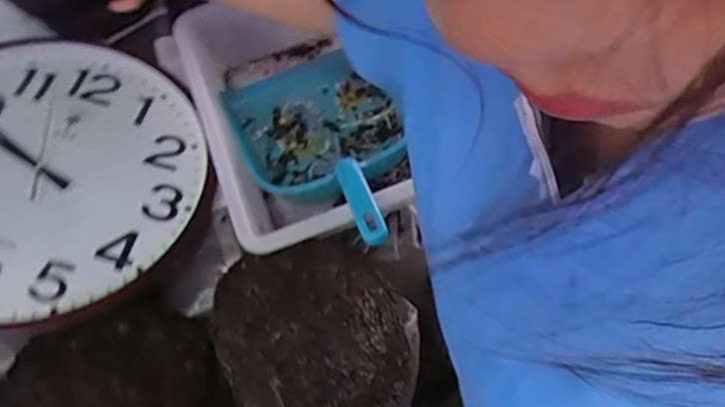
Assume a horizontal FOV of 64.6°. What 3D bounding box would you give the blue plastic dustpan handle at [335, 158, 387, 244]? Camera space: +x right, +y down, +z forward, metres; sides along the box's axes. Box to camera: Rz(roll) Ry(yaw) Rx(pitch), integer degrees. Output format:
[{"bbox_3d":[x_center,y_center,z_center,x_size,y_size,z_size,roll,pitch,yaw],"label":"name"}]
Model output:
[{"bbox_3d":[-0.003,-0.007,0.595,0.026,0.017,0.125,-14,48,-9],"label":"blue plastic dustpan handle"}]

